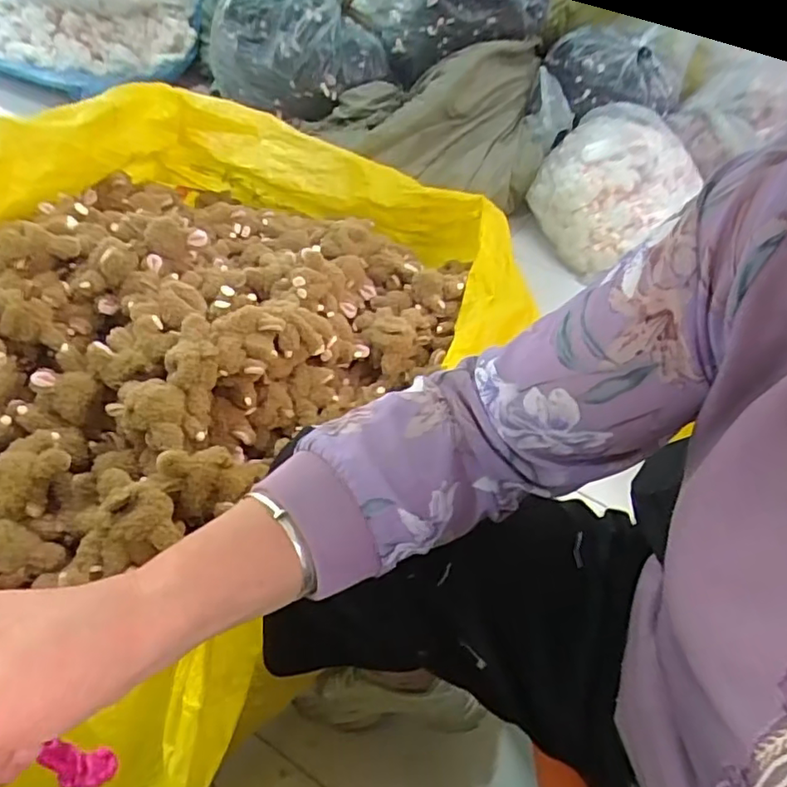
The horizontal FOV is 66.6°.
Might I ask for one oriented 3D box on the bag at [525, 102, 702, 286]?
[{"bbox_3d":[0.522,-0.497,1.472,0.271,0.285,0.315,-28,57,-28],"label":"bag"}]

